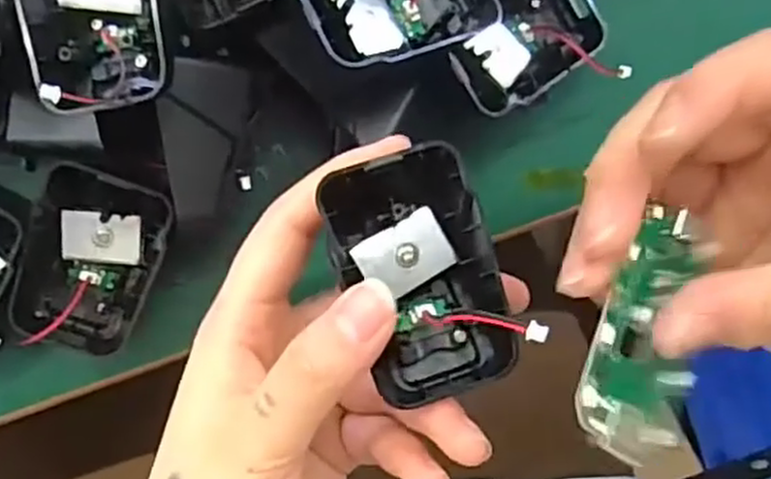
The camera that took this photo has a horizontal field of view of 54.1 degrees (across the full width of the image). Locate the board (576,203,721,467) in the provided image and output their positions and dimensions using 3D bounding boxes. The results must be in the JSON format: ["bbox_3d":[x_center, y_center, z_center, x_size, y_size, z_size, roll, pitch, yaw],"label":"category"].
[{"bbox_3d":[0.067,0.025,0.188,0.033,0.005,0.060,31,69,-23],"label":"board"}]

